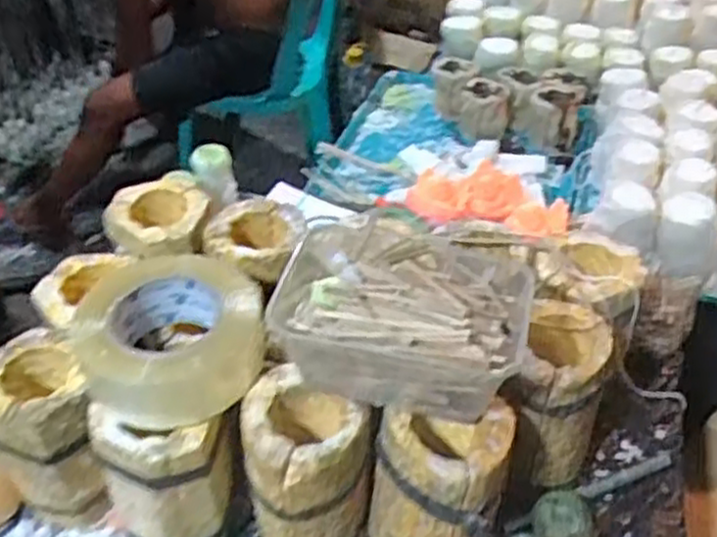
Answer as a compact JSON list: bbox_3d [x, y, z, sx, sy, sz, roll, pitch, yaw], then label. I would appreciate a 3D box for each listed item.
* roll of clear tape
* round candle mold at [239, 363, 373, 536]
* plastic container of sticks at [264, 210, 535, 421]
[{"bbox_3d":[-0.132,0.048,0.552,0.130,0.062,0.119,-10,42,-12],"label":"roll of clear tape"},{"bbox_3d":[-0.036,0.156,0.572,0.087,0.143,0.082,0,41,0],"label":"round candle mold"},{"bbox_3d":[0.031,0.029,0.551,0.176,0.077,0.137,4,41,5],"label":"plastic container of sticks"}]

